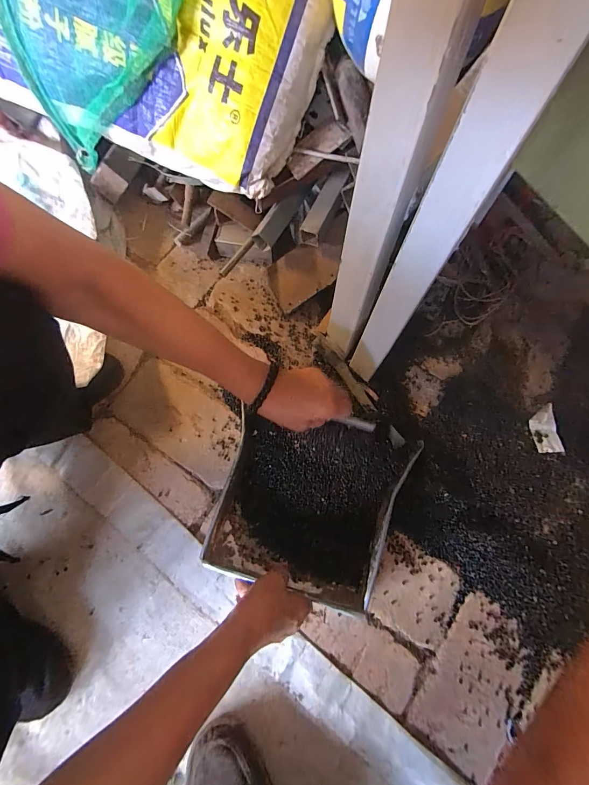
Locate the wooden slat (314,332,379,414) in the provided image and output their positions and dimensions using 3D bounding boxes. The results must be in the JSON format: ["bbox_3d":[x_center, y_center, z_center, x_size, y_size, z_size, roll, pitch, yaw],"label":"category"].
[{"bbox_3d":[0.081,-0.032,0.529,0.026,0.025,0.143,-40,94,-12],"label":"wooden slat"}]

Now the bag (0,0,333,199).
[{"bbox_3d":[-0.201,-0.477,0.430,0.463,0.315,0.084,21,38,-5],"label":"bag"}]

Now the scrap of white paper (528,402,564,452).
[{"bbox_3d":[0.380,0.055,0.525,0.039,0.007,0.073,-2,71,0],"label":"scrap of white paper"}]

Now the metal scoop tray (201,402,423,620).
[{"bbox_3d":[0.020,0.142,0.470,0.227,0.049,0.233,19,73,7],"label":"metal scoop tray"}]

